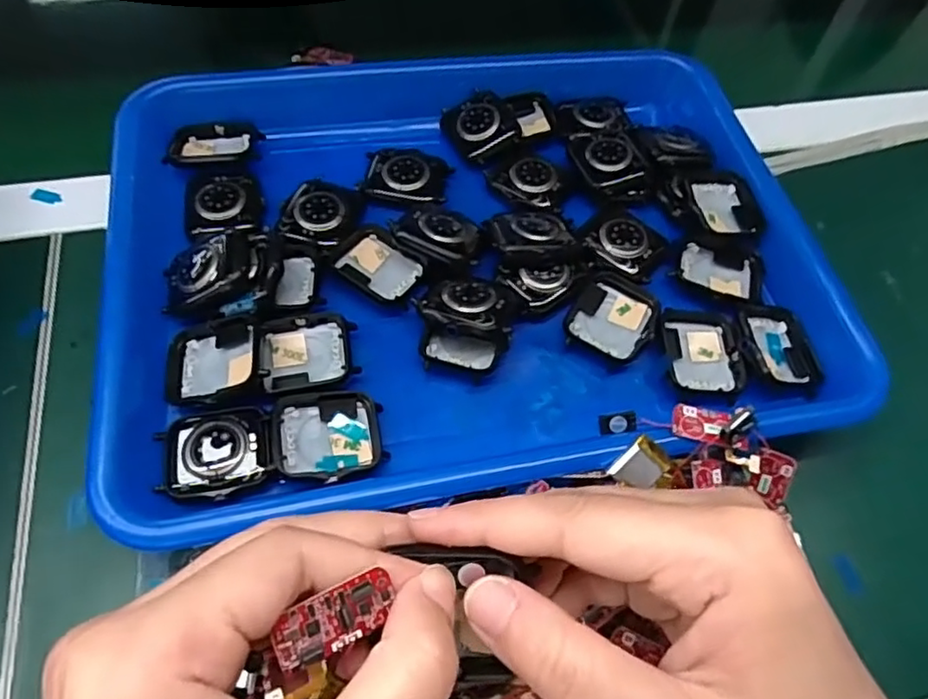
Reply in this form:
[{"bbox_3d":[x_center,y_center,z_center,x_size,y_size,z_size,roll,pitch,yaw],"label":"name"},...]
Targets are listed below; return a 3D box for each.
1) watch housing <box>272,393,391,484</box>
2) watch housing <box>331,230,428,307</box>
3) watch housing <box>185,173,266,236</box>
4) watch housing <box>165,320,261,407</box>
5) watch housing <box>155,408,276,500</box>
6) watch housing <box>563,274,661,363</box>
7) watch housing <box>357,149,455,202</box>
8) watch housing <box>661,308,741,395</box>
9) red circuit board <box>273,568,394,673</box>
[{"bbox_3d":[-0.054,0.035,0.256,0.042,0.015,0.036,-9,60,-9],"label":"watch housing"},{"bbox_3d":[-0.039,-0.039,0.302,0.042,0.010,0.034,32,62,14],"label":"watch housing"},{"bbox_3d":[-0.119,-0.075,0.311,0.036,0.006,0.039,-8,60,-9],"label":"watch housing"},{"bbox_3d":[-0.106,0.006,0.268,0.037,0.013,0.038,-2,59,-5],"label":"watch housing"},{"bbox_3d":[-0.097,0.040,0.246,0.043,0.007,0.033,-4,60,-6],"label":"watch housing"},{"bbox_3d":[0.071,-0.016,0.298,0.038,0.006,0.044,28,61,12],"label":"watch housing"},{"bbox_3d":[-0.030,-0.093,0.330,0.044,0.006,0.029,4,59,-2],"label":"watch housing"},{"bbox_3d":[0.109,-0.001,0.295,0.035,0.010,0.045,2,59,-3],"label":"watch housing"},{"bbox_3d":[-0.028,0.061,0.142,0.028,0.004,0.014,-19,97,-29],"label":"red circuit board"}]

